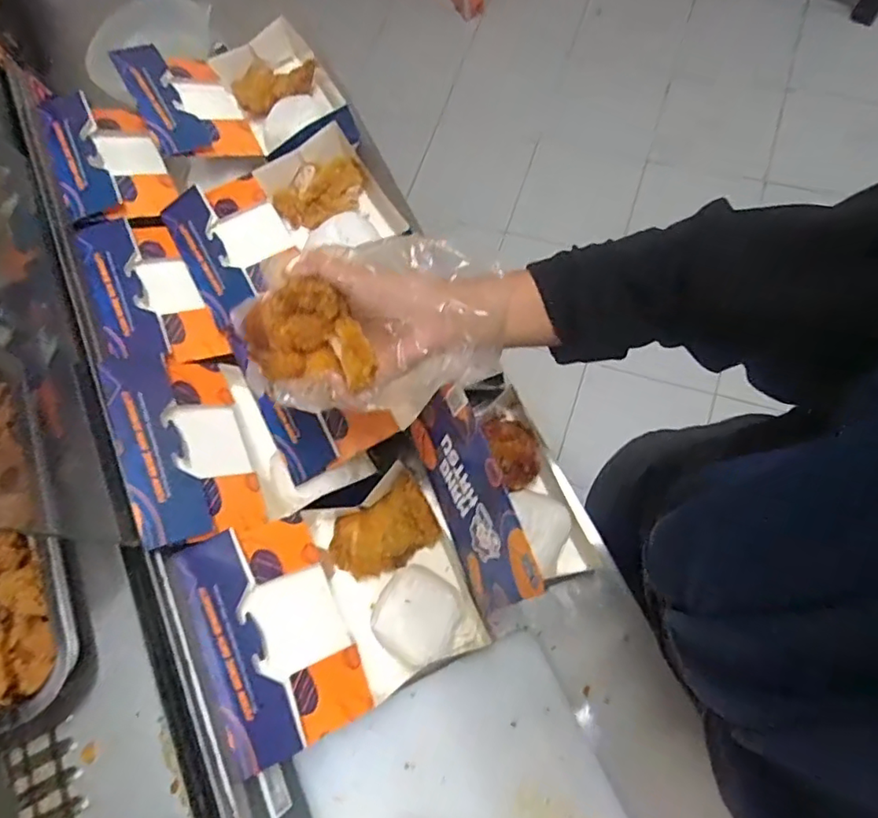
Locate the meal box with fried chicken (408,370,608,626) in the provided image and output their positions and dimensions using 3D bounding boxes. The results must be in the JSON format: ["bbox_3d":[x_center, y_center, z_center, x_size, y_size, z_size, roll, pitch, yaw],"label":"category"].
[{"bbox_3d":[0.052,0.066,0.479,0.117,0.135,0.172,-27,73,-1],"label":"meal box with fried chicken"}]

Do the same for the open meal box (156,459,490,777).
[{"bbox_3d":[-0.082,0.162,0.486,0.202,0.107,0.179,-28,73,-1],"label":"open meal box"}]

